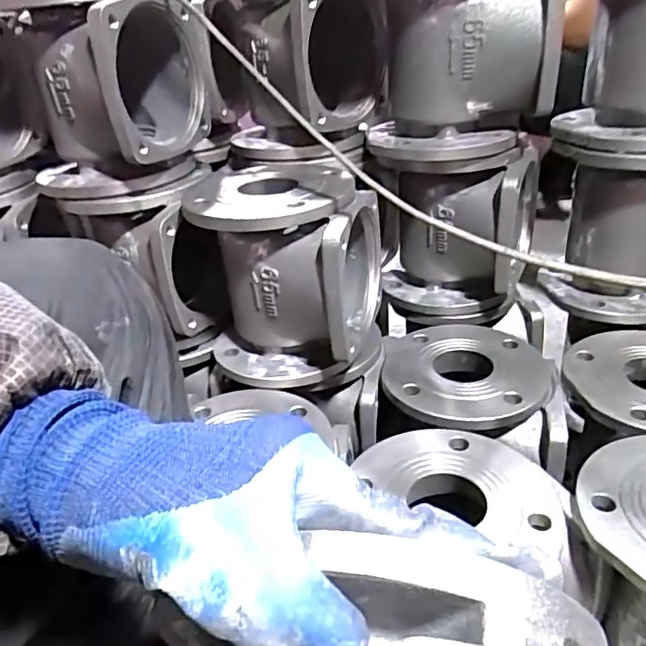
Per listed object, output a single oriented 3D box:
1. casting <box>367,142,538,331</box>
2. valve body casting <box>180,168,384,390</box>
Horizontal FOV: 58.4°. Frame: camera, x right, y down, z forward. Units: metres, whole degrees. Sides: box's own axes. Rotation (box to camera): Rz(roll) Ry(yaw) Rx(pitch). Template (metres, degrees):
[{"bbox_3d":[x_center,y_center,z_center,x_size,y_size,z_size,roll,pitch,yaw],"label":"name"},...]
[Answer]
[{"bbox_3d":[0.170,-0.124,0.735,0.175,0.210,0.159,7,33,22],"label":"casting"},{"bbox_3d":[-0.041,-0.057,0.645,0.187,0.190,0.159,7,33,22],"label":"valve body casting"}]

